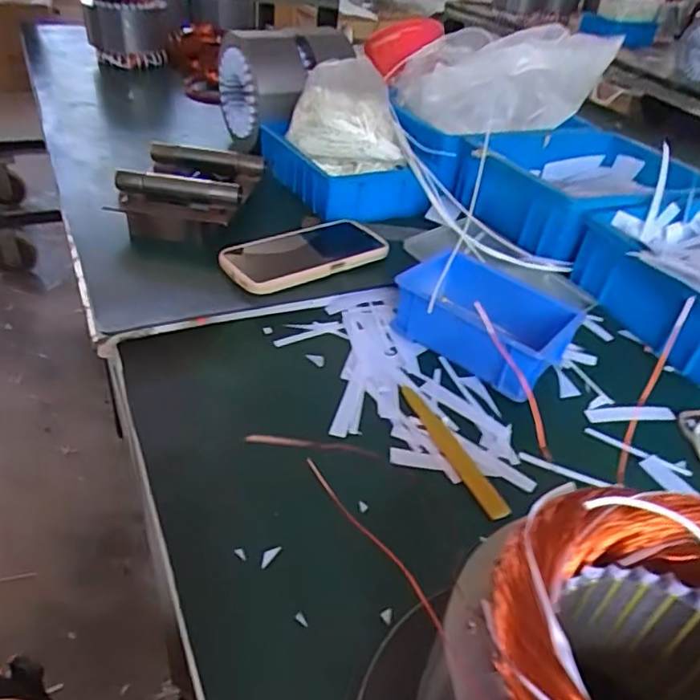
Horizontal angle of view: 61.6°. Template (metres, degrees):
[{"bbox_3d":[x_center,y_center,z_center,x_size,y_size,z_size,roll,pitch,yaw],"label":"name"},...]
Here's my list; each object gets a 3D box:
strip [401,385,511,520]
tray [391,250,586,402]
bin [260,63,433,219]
[{"bbox_3d":[0.075,0.073,0.439,0.019,0.004,0.126,-11,47,-29],"label":"strip"},{"bbox_3d":[0.117,-0.030,0.523,0.144,0.054,0.103,31,45,26],"label":"tray"},{"bbox_3d":[-0.012,-0.259,0.719,0.156,0.127,0.202,-12,43,-22],"label":"bin"}]

